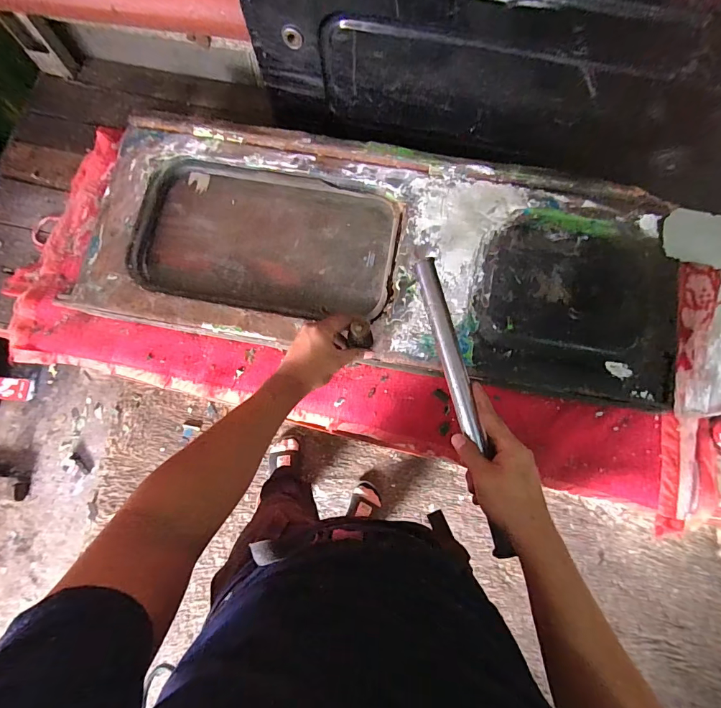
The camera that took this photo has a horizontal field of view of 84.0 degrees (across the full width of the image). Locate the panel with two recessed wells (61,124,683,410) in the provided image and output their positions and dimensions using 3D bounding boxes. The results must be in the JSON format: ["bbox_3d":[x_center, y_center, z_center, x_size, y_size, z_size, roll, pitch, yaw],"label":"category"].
[{"bbox_3d":[0.024,-0.173,0.689,0.981,0.054,0.368,11,75,3],"label":"panel with two recessed wells"}]

